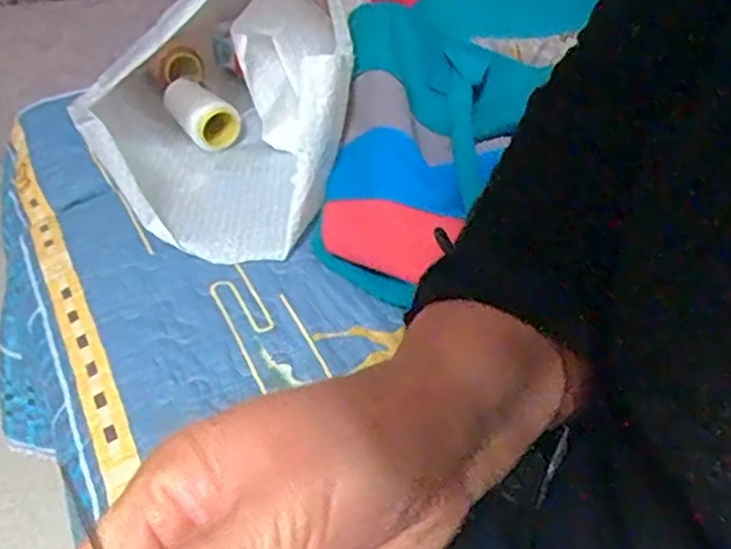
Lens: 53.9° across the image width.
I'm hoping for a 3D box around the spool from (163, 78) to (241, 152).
[{"bbox_3d":[-0.183,-0.182,0.809,0.056,0.046,0.110,-26,46,-25],"label":"spool"}]

